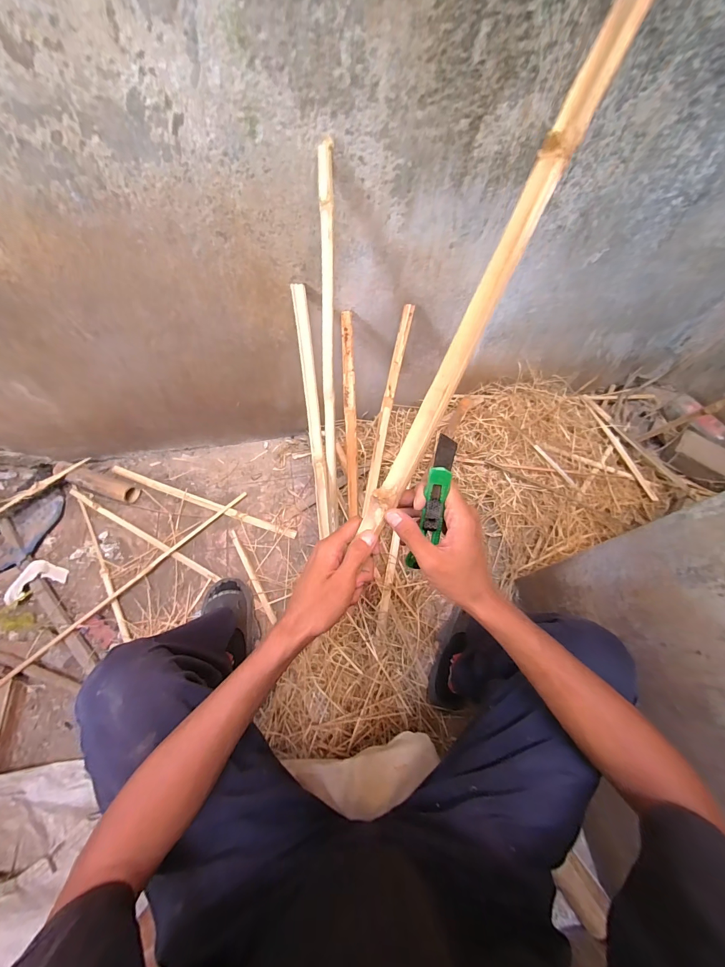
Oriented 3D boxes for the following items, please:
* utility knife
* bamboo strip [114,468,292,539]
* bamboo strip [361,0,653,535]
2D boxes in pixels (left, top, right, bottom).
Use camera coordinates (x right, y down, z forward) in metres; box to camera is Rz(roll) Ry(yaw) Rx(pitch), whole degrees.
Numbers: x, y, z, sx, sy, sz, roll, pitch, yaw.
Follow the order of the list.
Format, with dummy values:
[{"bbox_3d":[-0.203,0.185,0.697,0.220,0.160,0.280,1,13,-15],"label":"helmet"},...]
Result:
[{"bbox_3d":[0.071,0.030,0.360,0.027,0.166,0.009,6,33,0],"label":"utility knife"},{"bbox_3d":[-0.477,0.056,1.055,0.601,0.015,0.028,19,66,6],"label":"bamboo strip"},{"bbox_3d":[0.108,-0.160,0.322,0.025,0.014,0.471,28,105,10],"label":"bamboo strip"}]

